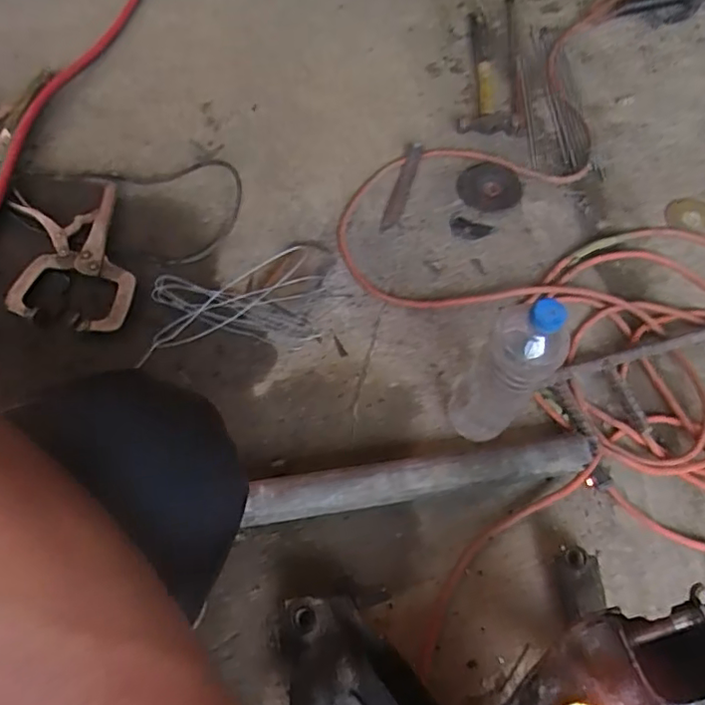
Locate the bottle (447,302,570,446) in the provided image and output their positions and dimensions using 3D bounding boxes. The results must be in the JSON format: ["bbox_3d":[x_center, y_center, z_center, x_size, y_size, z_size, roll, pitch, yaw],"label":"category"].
[{"bbox_3d":[0.165,0.028,0.641,0.077,0.263,0.078,-1,64,1],"label":"bottle"}]

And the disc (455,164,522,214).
[{"bbox_3d":[0.218,-0.263,0.936,0.099,0.007,0.091,-1,64,1],"label":"disc"}]

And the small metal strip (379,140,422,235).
[{"bbox_3d":[0.079,-0.262,0.930,0.027,0.008,0.184,13,65,8],"label":"small metal strip"}]

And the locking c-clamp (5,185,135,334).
[{"bbox_3d":[-0.387,-0.120,0.796,0.160,0.022,0.229,-15,67,-12],"label":"locking c-clamp"}]

